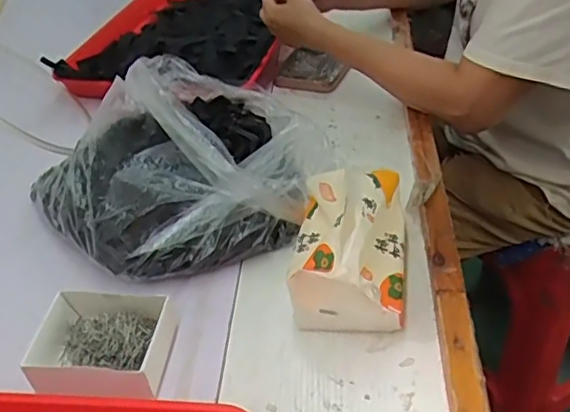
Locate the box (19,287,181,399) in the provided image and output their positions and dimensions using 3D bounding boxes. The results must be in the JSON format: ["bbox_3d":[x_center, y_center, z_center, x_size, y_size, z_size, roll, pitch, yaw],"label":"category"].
[{"bbox_3d":[-0.146,0.115,0.488,0.106,0.035,0.086,-1,40,5],"label":"box"}]

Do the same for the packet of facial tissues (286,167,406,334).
[{"bbox_3d":[0.057,0.035,0.525,0.095,0.087,0.133,2,40,9],"label":"packet of facial tissues"}]

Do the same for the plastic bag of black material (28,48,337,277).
[{"bbox_3d":[-0.107,-0.054,0.621,0.266,0.125,0.258,-32,47,-28],"label":"plastic bag of black material"}]

